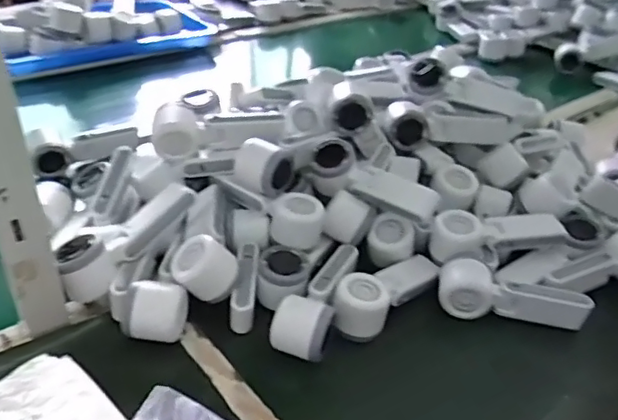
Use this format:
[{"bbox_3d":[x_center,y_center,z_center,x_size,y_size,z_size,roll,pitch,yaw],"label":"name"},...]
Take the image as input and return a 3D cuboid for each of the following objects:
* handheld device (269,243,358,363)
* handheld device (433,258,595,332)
[{"bbox_3d":[0.013,0.090,0.639,0.055,0.052,0.168,15,36,13],"label":"handheld device"},{"bbox_3d":[0.236,0.100,0.672,0.167,0.042,0.057,9,35,5],"label":"handheld device"}]

